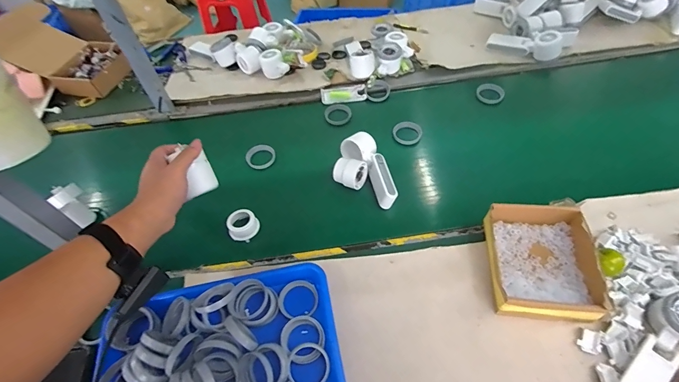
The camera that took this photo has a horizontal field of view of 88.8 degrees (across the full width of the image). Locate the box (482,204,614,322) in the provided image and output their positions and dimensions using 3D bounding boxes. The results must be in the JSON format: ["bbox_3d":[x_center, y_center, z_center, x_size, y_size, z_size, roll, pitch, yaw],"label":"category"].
[{"bbox_3d":[0.297,0.103,0.522,0.150,0.052,0.166,1,53,6],"label":"box"}]

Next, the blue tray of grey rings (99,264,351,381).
[{"bbox_3d":[-0.163,0.242,0.466,0.336,0.057,0.247,-11,53,-4],"label":"blue tray of grey rings"}]

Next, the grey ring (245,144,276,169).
[{"bbox_3d":[-0.166,-0.074,0.724,0.058,0.011,0.062,-2,53,3],"label":"grey ring"}]

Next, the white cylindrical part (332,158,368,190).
[{"bbox_3d":[0.021,-0.032,0.658,0.056,0.059,0.048,22,57,20],"label":"white cylindrical part"}]

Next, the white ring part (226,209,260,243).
[{"bbox_3d":[-0.172,0.064,0.620,0.052,0.031,0.053,-37,59,-22],"label":"white ring part"}]

